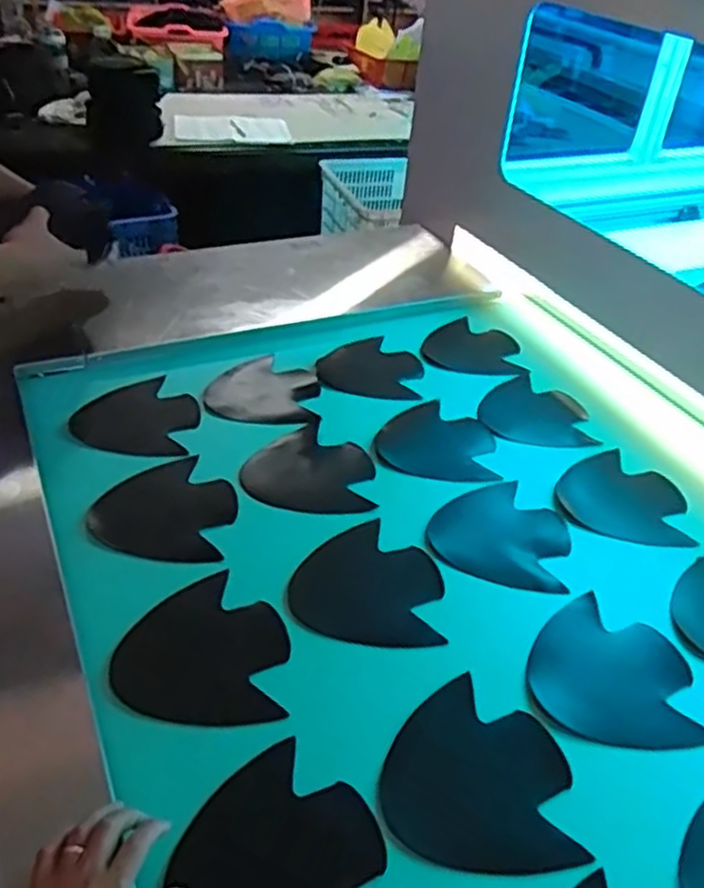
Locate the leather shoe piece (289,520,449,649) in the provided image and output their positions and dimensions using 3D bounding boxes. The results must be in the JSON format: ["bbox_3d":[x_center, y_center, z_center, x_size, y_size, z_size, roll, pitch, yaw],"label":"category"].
[{"bbox_3d":[0.021,0.162,0.901,0.172,0.004,0.179,7,38,3],"label":"leather shoe piece"}]

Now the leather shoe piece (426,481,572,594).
[{"bbox_3d":[0.195,0.114,0.987,0.174,0.004,0.175,12,40,10],"label":"leather shoe piece"}]

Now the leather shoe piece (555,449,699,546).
[{"bbox_3d":[0.383,0.072,1.070,0.172,0.013,0.193,11,38,7],"label":"leather shoe piece"}]

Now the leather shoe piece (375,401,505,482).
[{"bbox_3d":[0.129,-0.008,1.141,0.174,0.010,0.186,3,38,-2],"label":"leather shoe piece"}]

